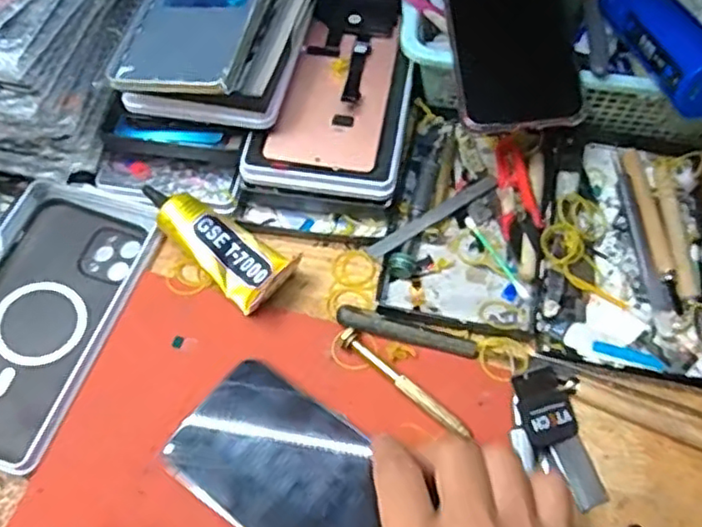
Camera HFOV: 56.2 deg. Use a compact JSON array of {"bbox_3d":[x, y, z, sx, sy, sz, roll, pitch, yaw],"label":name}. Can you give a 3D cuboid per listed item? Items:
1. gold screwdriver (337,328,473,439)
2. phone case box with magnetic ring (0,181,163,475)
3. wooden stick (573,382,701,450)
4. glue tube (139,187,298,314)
[{"bbox_3d":[0.030,0.070,0.378,0.092,0.006,0.011,38,67,20],"label":"gold screwdriver"},{"bbox_3d":[-0.196,0.031,0.406,0.098,0.011,0.177,16,61,10],"label":"phone case box with magnetic ring"},{"bbox_3d":[0.179,0.092,0.371,0.103,0.007,0.011,22,62,13],"label":"wooden stick"},{"bbox_3d":[-0.090,-0.020,0.427,0.122,0.021,0.043,39,67,21],"label":"glue tube"}]

